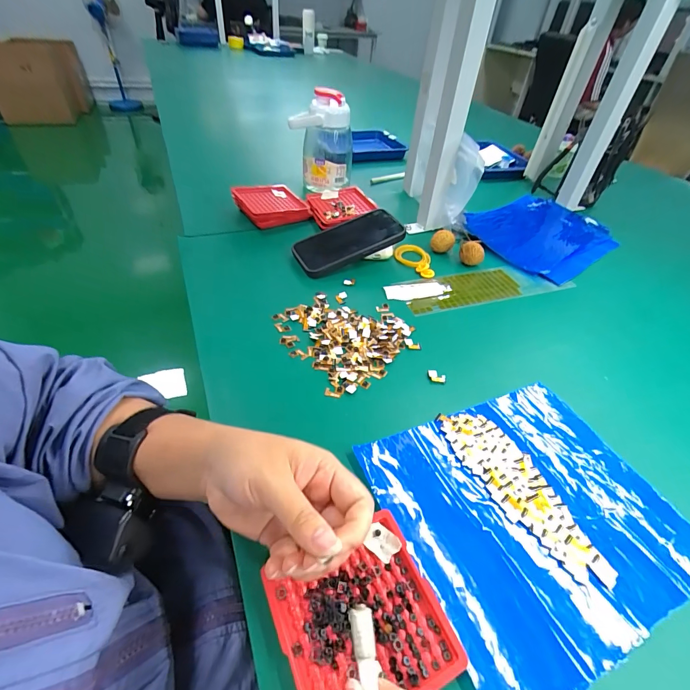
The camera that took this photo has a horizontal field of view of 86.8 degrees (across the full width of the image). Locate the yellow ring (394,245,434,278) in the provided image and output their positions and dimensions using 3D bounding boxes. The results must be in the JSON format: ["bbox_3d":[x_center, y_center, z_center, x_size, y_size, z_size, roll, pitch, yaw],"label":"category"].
[{"bbox_3d":[0.111,-0.131,0.555,0.046,0.008,0.079,-25,52,-29],"label":"yellow ring"}]

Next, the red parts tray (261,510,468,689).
[{"bbox_3d":[0.010,0.174,0.232,0.099,0.007,0.094,-14,48,-21],"label":"red parts tray"}]

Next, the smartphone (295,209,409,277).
[{"bbox_3d":[0.005,-0.151,0.530,0.155,0.015,0.081,-25,51,-10],"label":"smartphone"}]

